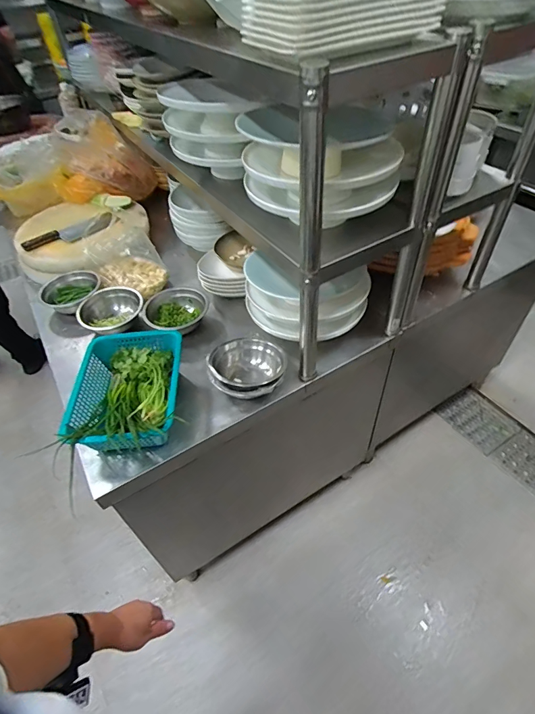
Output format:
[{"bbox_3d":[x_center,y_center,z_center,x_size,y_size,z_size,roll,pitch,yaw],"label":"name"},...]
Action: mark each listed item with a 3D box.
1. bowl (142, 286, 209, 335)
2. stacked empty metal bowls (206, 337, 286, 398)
[{"bbox_3d":[-0.246,-0.121,1.083,0.168,0.058,0.165,-31,52,-22],"label":"bowl"},{"bbox_3d":[-0.047,0.031,0.914,0.169,0.084,0.135,-1,47,4],"label":"stacked empty metal bowls"}]

